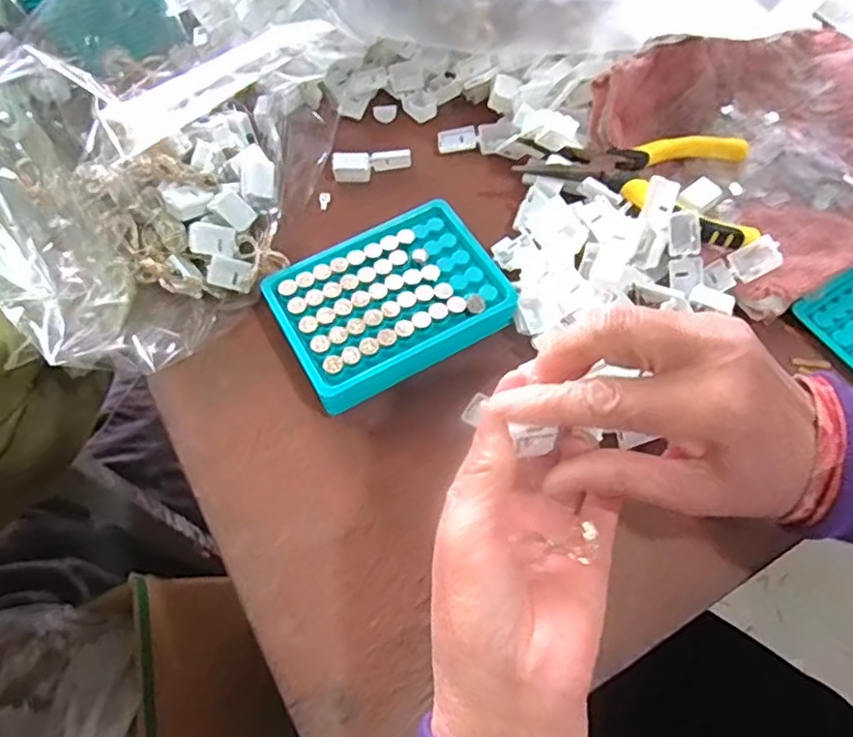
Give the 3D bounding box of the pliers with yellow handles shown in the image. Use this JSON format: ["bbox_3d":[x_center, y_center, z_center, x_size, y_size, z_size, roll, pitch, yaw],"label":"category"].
[{"bbox_3d":[0.137,-0.131,0.421,0.149,0.022,0.092,11,64,7],"label":"pliers with yellow handles"}]

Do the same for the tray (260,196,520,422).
[{"bbox_3d":[-0.023,-0.044,0.395,0.131,0.020,0.101,-28,66,-11],"label":"tray"}]

